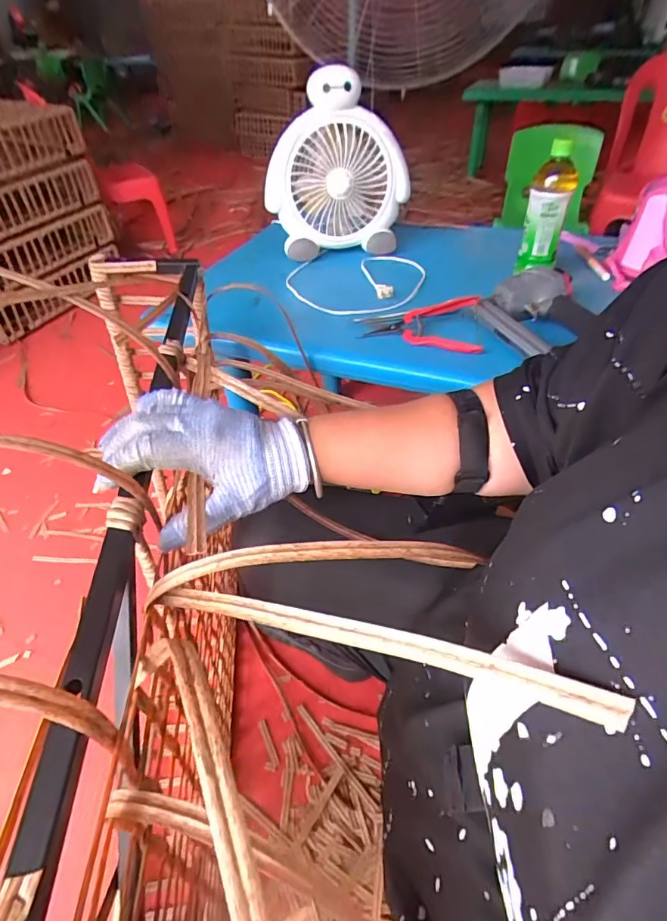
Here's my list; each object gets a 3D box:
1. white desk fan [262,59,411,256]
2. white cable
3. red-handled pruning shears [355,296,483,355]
[{"bbox_3d":[-0.001,-0.543,0.870,0.255,0.268,0.135,-13,46,-11],"label":"white desk fan"},{"bbox_3d":[0.048,-0.317,0.825,0.252,0.026,0.226,-7,45,-5],"label":"white cable"},{"bbox_3d":[0.127,-0.199,0.676,0.170,0.035,0.093,3,45,6],"label":"red-handled pruning shears"}]

